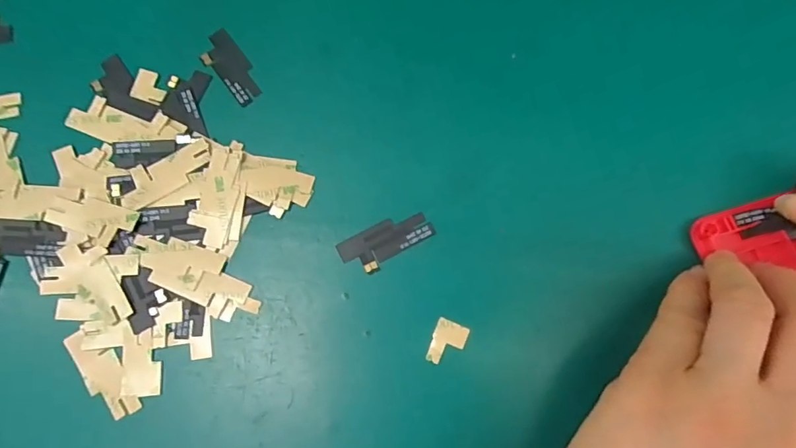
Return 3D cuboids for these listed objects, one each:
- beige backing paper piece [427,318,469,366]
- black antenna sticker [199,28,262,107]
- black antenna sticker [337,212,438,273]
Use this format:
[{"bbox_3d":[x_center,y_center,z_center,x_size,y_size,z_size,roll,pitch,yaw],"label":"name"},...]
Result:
[{"bbox_3d":[0.020,0.049,0.196,0.013,0.004,0.018,23,77,6],"label":"beige backing paper piece"},{"bbox_3d":[-0.079,-0.074,0.226,0.017,0.004,0.039,-38,78,-9],"label":"black antenna sticker"},{"bbox_3d":[-0.005,0.008,0.206,0.040,0.004,0.017,-27,77,-6],"label":"black antenna sticker"}]

